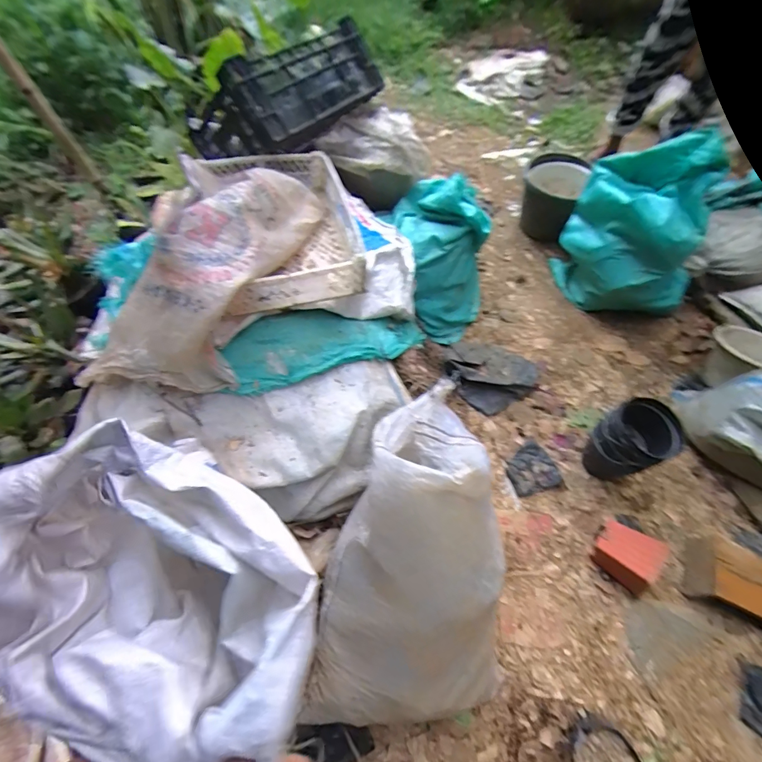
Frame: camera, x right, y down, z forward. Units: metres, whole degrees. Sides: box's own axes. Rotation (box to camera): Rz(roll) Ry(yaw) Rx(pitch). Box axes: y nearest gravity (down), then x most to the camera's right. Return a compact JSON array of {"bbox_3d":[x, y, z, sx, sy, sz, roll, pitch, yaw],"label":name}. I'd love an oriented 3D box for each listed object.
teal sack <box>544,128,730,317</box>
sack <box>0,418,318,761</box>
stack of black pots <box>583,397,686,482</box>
[{"bbox_3d":[0.916,-0.540,1.429,0.388,0.525,0.369,2,59,2],"label":"teal sack"},{"bbox_3d":[-0.245,0.245,0.423,0.361,0.187,0.259,35,66,20],"label":"sack"},{"bbox_3d":[0.694,0.188,1.142,0.181,0.255,0.175,-25,62,-13],"label":"stack of black pots"}]

